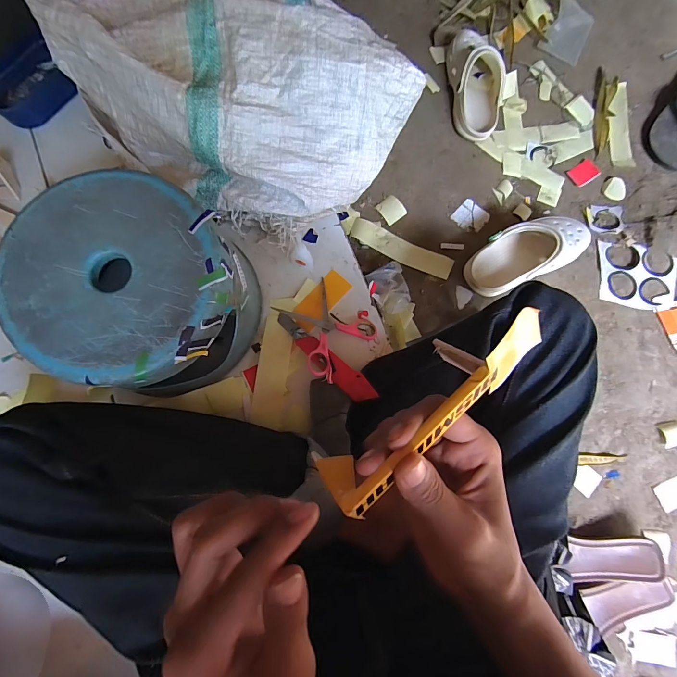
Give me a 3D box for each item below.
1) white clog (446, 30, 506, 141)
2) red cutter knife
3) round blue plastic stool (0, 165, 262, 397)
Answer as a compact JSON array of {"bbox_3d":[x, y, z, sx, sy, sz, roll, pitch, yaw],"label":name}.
[{"bbox_3d":[0.284,-0.525,0.707,0.097,0.074,0.240,-3,83,-2],"label":"white clog"},{"bbox_3d":[-0.022,0.024,0.484,0.179,0.017,0.032,40,80,20],"label":"red cutter knife"},{"bbox_3d":[-0.228,-0.054,0.431,0.222,0.170,0.214,0,83,-2],"label":"round blue plastic stool"}]

